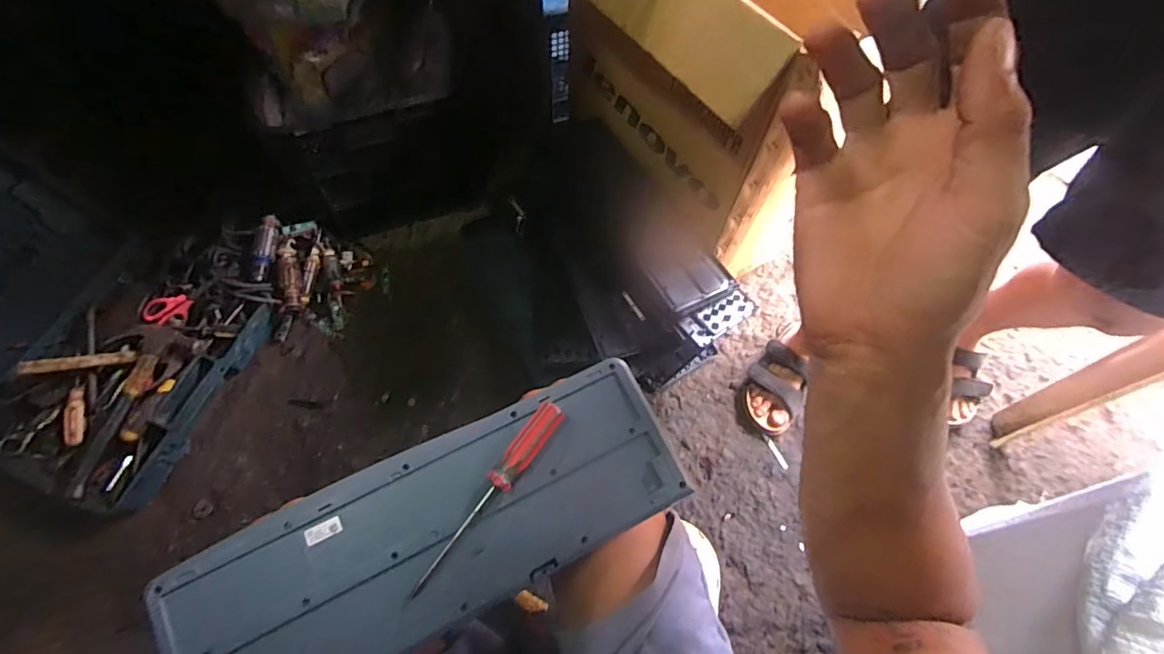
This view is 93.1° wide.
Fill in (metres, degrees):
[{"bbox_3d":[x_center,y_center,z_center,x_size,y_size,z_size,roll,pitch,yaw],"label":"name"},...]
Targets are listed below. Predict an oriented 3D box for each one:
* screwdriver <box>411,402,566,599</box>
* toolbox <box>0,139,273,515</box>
[{"bbox_3d":[-0.080,0.141,0.472,0.025,0.021,0.184,34,67,16],"label":"screwdriver"},{"bbox_3d":[-0.796,-0.020,0.829,0.402,0.316,0.475,12,63,6],"label":"toolbox"}]

